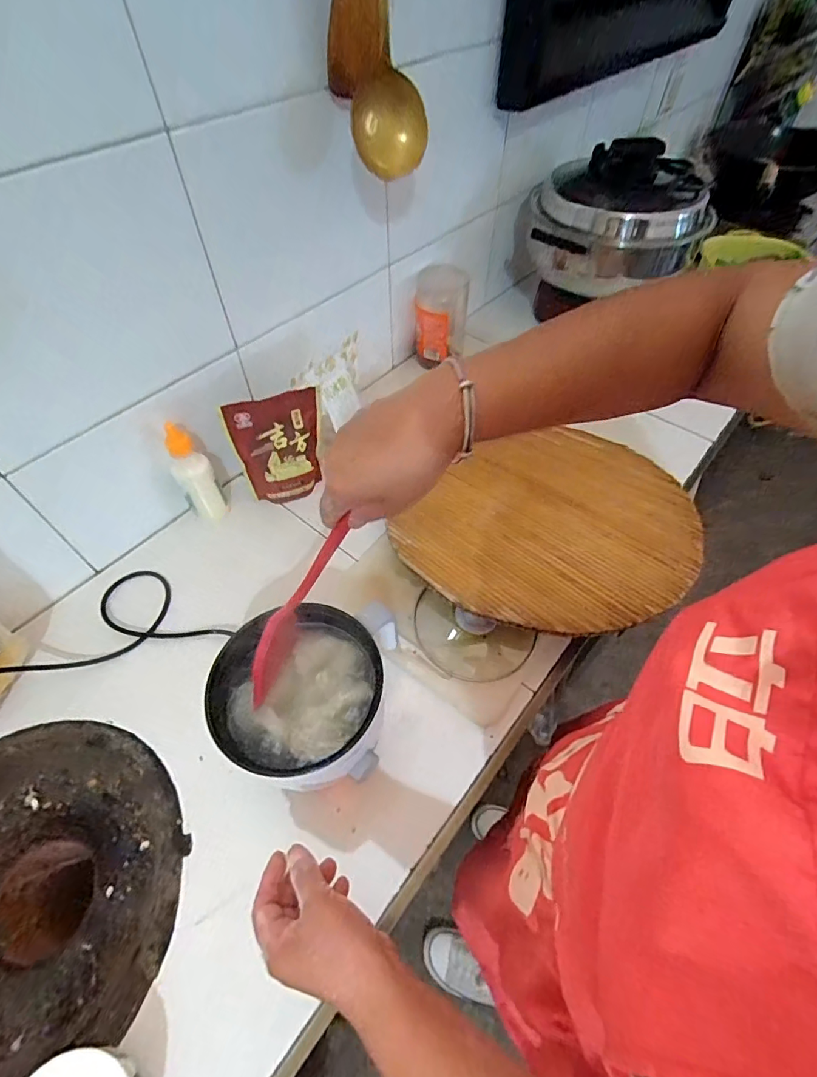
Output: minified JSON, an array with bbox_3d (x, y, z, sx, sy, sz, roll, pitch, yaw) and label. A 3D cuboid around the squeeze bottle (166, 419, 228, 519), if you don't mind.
[{"bbox_3d":[-0.313,-0.092,0.712,0.052,0.159,0.051,-24,59,-15],"label":"squeeze bottle"}]

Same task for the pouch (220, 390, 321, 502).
[{"bbox_3d":[-0.189,-0.131,0.738,0.133,0.178,0.037,-20,58,-13],"label":"pouch"}]

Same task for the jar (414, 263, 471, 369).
[{"bbox_3d":[0.064,-0.433,0.959,0.098,0.191,0.108,6,56,4],"label":"jar"}]

